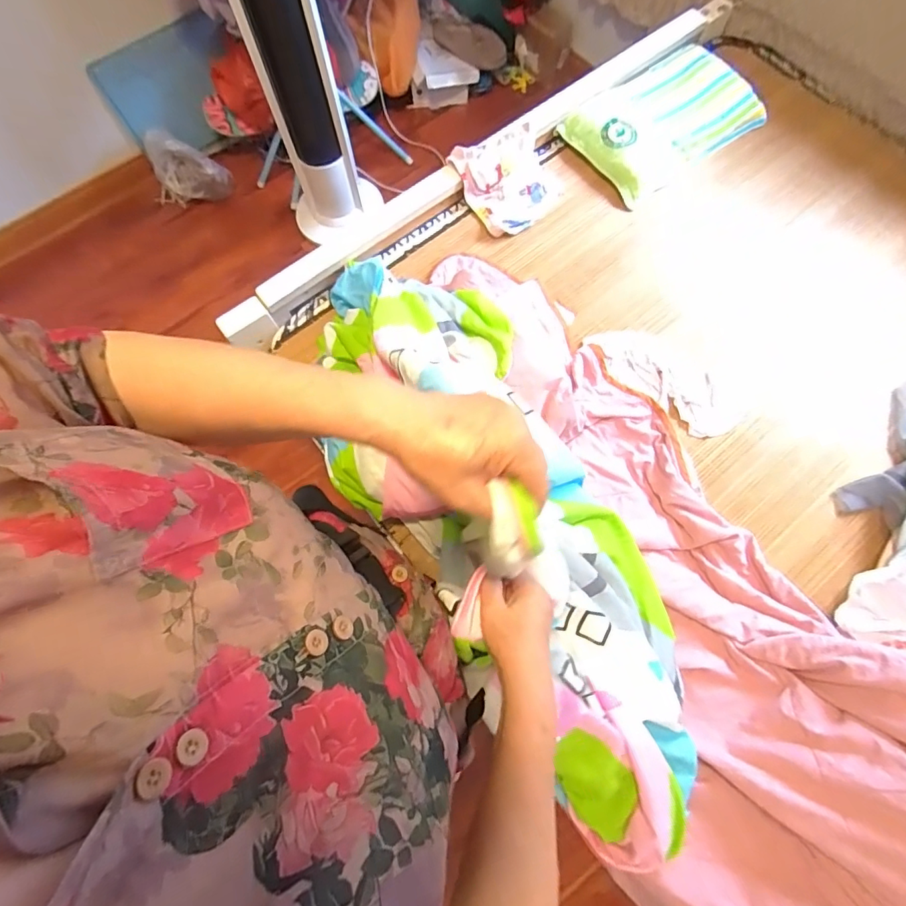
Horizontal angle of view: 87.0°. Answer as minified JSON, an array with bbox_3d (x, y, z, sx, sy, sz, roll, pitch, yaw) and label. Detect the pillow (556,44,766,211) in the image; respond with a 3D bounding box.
[{"bbox_3d":[0.502,-0.788,1.131,0.453,0.059,0.259,-34,76,-9],"label":"pillow"}]

